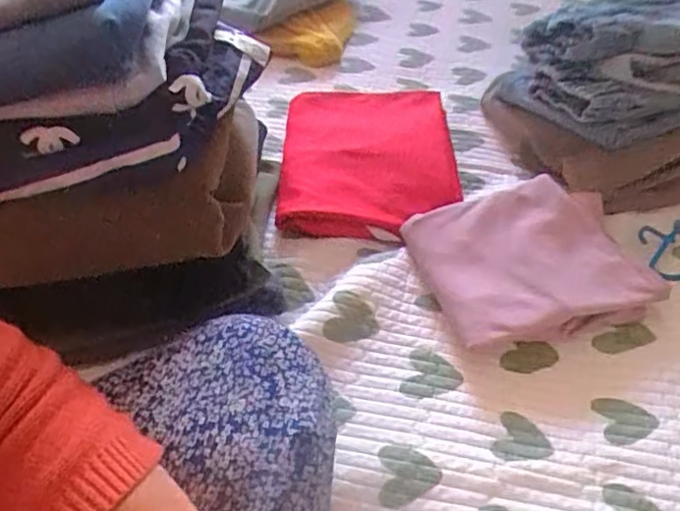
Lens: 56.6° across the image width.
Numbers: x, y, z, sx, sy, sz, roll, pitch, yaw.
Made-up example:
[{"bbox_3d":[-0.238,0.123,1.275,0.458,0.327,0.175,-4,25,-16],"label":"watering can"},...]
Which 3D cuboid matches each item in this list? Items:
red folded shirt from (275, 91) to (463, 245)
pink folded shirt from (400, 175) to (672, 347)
[{"bbox_3d":[0.031,-0.109,0.692,0.185,0.037,0.236,0,46,1],"label":"red folded shirt"},{"bbox_3d":[0.175,0.002,0.577,0.198,0.046,0.160,-11,47,-9],"label":"pink folded shirt"}]

